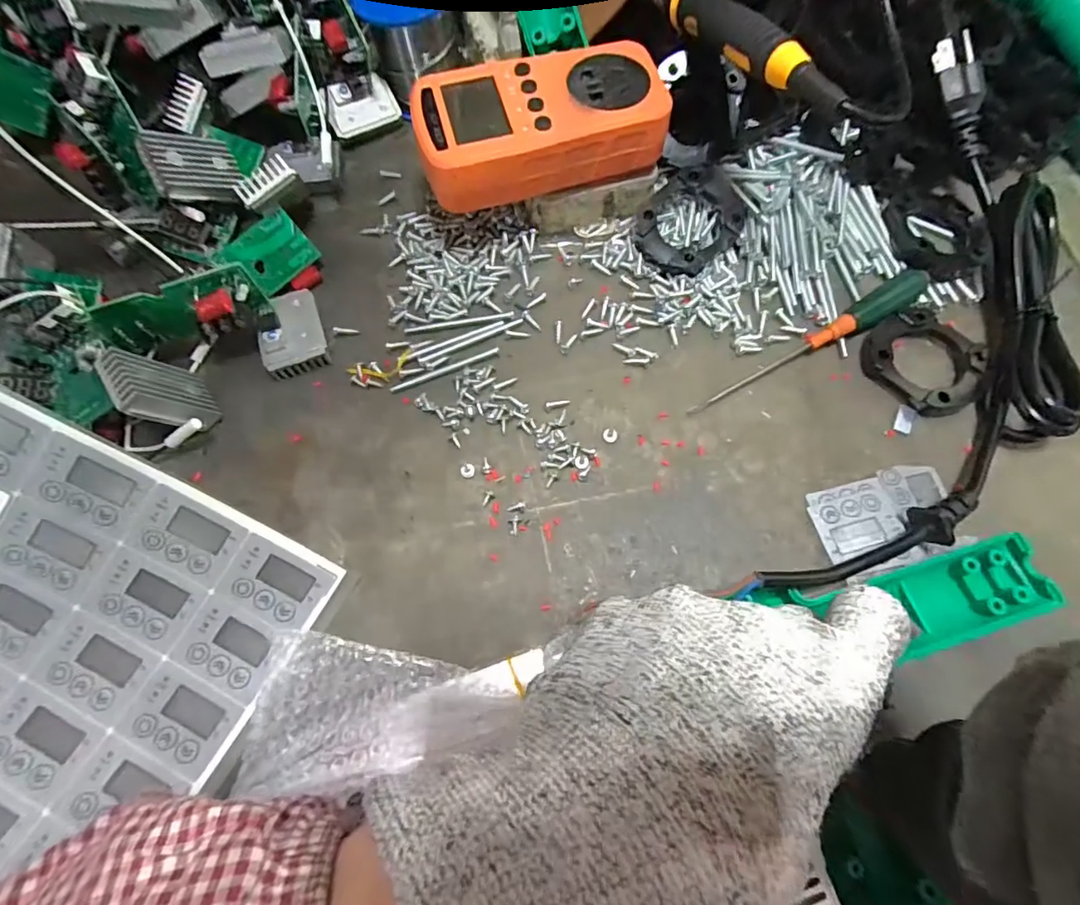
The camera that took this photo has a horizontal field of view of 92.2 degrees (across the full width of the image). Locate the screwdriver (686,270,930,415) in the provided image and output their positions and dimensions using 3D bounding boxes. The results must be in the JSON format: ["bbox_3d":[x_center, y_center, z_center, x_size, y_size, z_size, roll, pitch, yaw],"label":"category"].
[{"bbox_3d":[0.144,-0.057,0.275,0.143,0.020,0.016,-29,73,-10],"label":"screwdriver"}]

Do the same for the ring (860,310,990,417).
[{"bbox_3d":[0.202,-0.048,0.274,0.048,0.012,0.059,-41,76,-13],"label":"ring"}]

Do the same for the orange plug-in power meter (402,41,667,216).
[{"bbox_3d":[0.000,-0.173,0.273,0.125,0.029,0.066,-16,72,-6],"label":"orange plug-in power meter"}]

